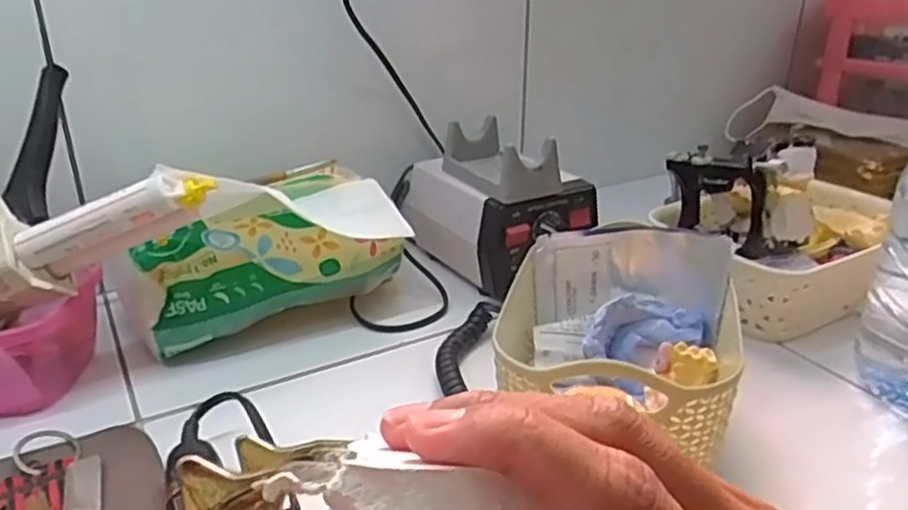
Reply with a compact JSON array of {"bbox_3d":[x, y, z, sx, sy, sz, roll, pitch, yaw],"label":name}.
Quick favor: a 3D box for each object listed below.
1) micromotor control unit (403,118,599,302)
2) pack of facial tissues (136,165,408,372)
[{"bbox_3d":[0.033,-0.049,0.586,0.106,0.098,0.141,-16,29,-31],"label":"micromotor control unit"},{"bbox_3d":[-0.137,0.001,0.521,0.187,0.076,0.100,-16,30,-29],"label":"pack of facial tissues"}]

